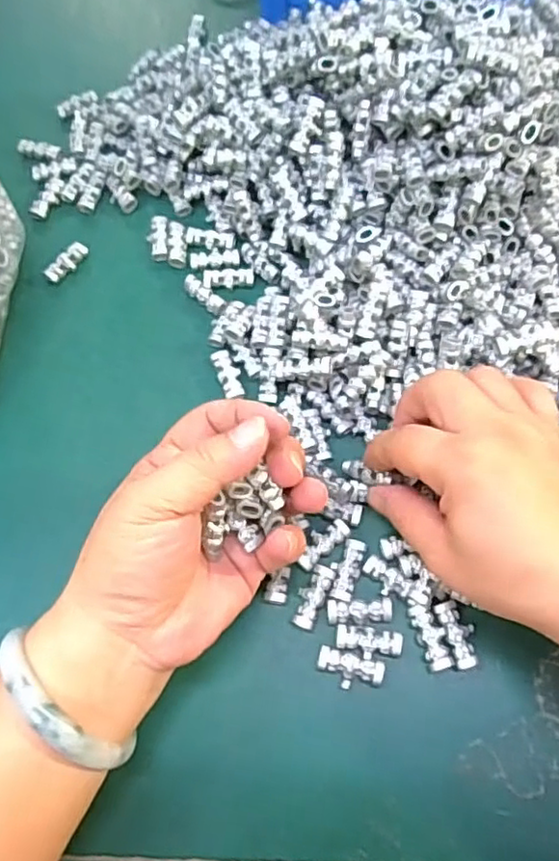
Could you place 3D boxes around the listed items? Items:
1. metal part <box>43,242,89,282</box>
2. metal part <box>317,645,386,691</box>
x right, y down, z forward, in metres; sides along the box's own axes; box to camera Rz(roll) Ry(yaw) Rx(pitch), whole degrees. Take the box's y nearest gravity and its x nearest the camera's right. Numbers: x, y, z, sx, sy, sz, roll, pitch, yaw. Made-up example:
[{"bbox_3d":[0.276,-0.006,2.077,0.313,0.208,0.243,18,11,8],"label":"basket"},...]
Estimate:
[{"bbox_3d":[-0.132,-0.105,0.387,0.011,0.010,0.030,41,75,18],"label":"metal part"},{"bbox_3d":[0.032,0.109,0.282,0.029,0.007,0.014,14,68,9],"label":"metal part"}]

